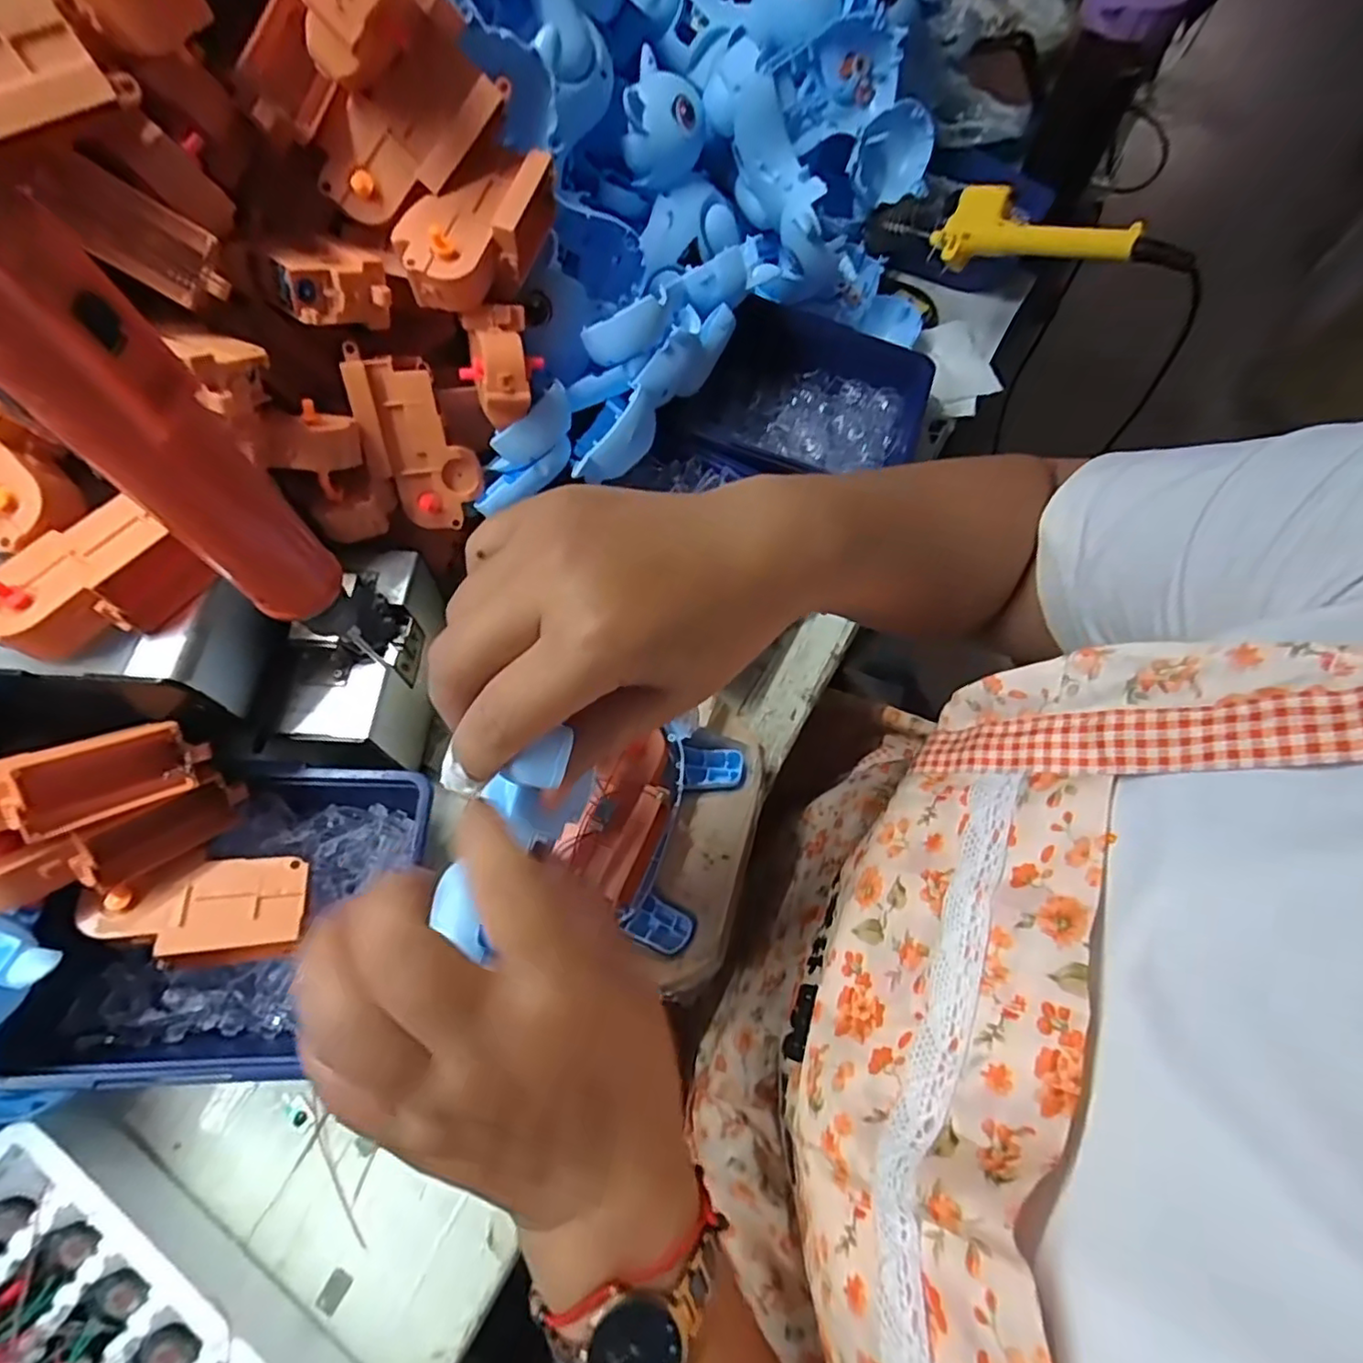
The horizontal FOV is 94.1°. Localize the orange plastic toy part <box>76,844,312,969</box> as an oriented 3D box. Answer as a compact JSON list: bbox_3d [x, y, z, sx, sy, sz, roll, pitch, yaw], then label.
[{"bbox_3d":[-0.232,0.111,0.309,0.091,0.019,0.049,7,47,-13],"label":"orange plastic toy part"}]

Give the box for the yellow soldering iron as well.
[{"bbox_3d":[0.230,-0.311,0.441,0.029,0.043,0.233,-32,49,-14],"label":"yellow soldering iron"}]

